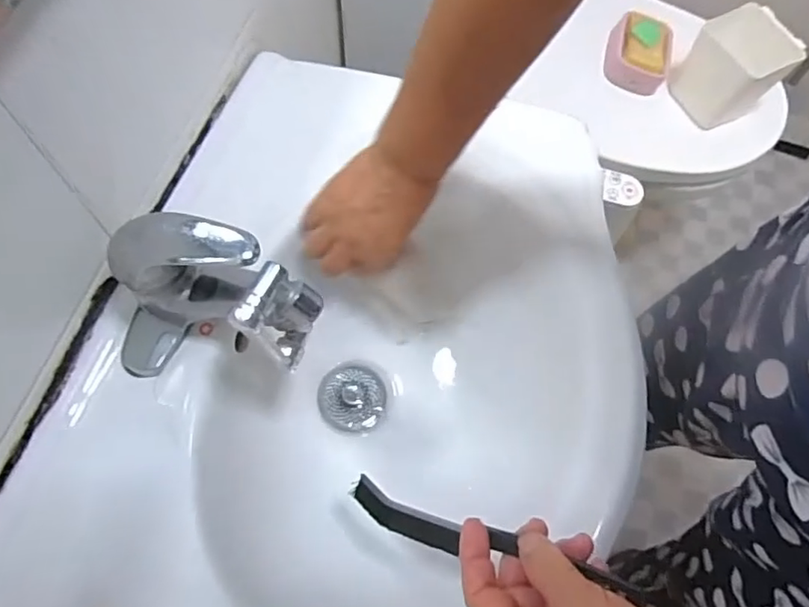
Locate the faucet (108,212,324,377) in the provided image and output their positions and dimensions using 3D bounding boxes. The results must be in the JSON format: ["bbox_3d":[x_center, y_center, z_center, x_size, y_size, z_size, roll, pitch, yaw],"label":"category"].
[{"bbox_3d":[-0.131,-0.005,0.404,0.151,0.112,0.082,1,65,-1],"label":"faucet"}]

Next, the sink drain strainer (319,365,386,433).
[{"bbox_3d":[-0.048,0.088,0.543,0.060,0.010,0.062,0,67,0],"label":"sink drain strainer"}]

